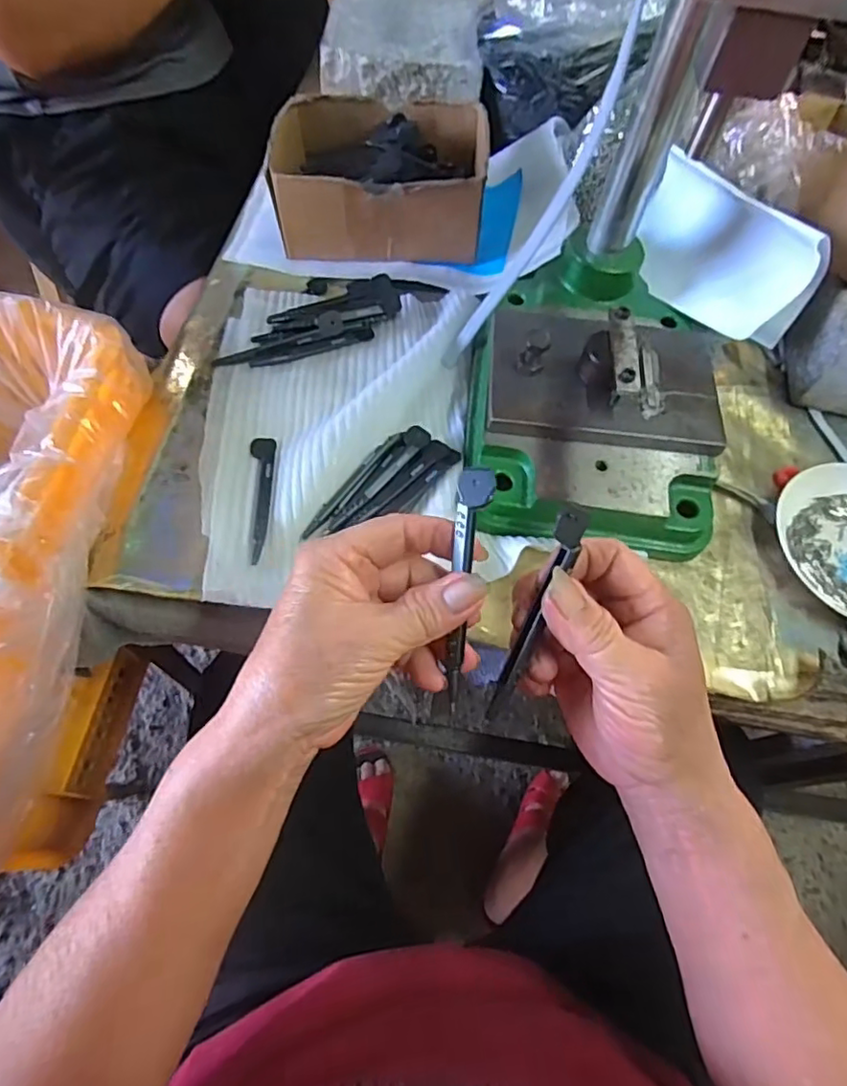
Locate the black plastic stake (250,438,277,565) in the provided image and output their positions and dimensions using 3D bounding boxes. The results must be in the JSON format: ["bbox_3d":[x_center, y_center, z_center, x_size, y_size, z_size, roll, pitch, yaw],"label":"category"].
[{"bbox_3d":[-0.103,-0.030,0.385,0.016,0.009,0.095,-5,63,-8],"label":"black plastic stake"}]

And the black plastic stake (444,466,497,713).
[{"bbox_3d":[0.019,0.019,0.254,0.015,0.004,0.103,5,91,0],"label":"black plastic stake"}]

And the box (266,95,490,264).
[{"bbox_3d":[-0.033,-0.298,0.482,0.152,0.061,0.126,3,62,-4],"label":"box"}]

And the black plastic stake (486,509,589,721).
[{"bbox_3d":[0.047,0.030,0.252,0.013,0.010,0.094,23,97,8],"label":"black plastic stake"}]

